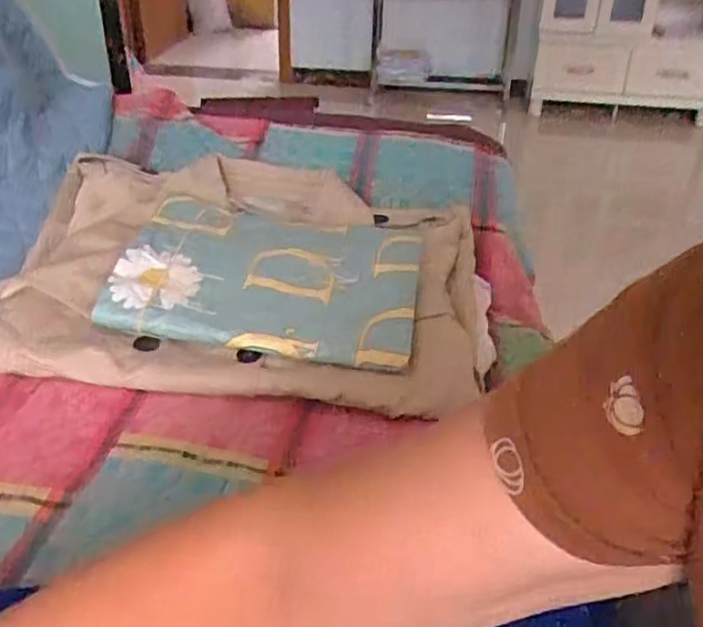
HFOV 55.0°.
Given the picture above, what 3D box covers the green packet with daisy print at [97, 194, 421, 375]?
[{"bbox_3d":[-0.076,-0.045,0.669,0.281,0.028,0.207,9,41,2],"label":"green packet with daisy print"}]

